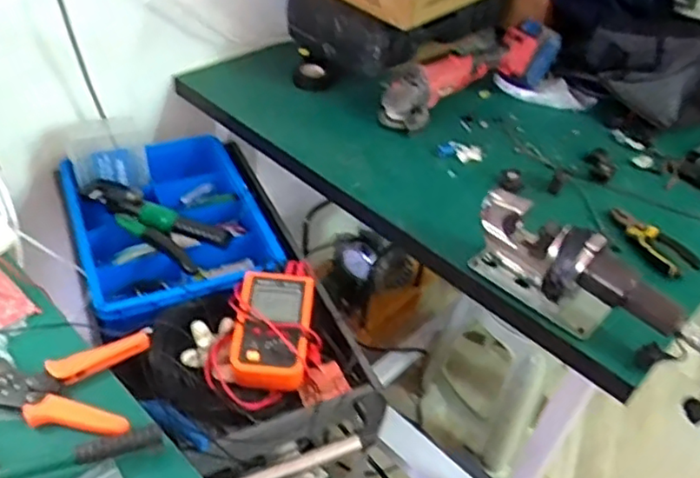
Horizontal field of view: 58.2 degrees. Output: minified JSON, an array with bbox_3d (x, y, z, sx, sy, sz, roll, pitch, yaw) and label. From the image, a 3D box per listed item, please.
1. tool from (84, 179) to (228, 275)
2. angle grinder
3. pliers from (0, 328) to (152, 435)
[{"bbox_3d":[-0.339,-0.039,1.044,0.319,0.049,0.084,30,47,23],"label":"tool"},{"bbox_3d":[0.239,-0.326,1.234,0.404,0.130,0.090,-24,50,-29],"label":"angle grinder"},{"bbox_3d":[-0.328,0.159,0.707,0.177,0.022,0.123,2,42,-5],"label":"pliers"}]

